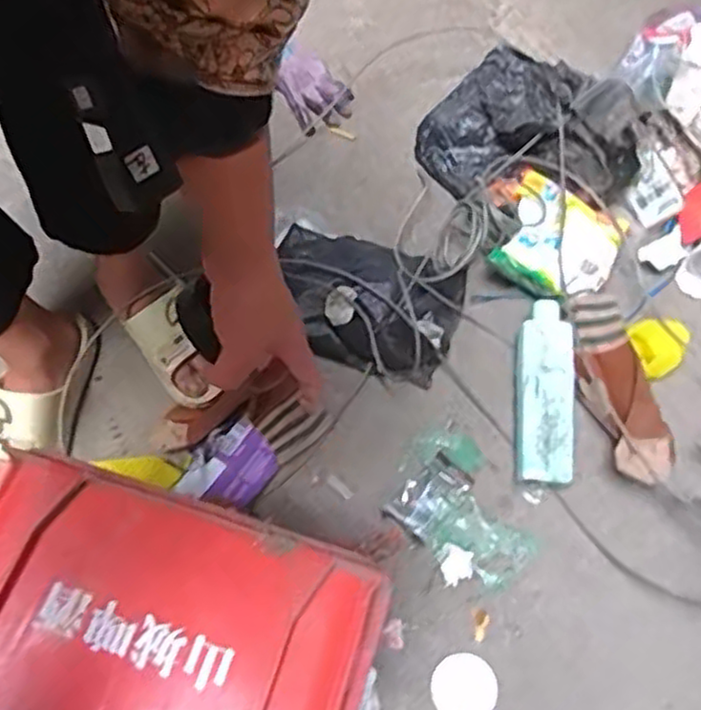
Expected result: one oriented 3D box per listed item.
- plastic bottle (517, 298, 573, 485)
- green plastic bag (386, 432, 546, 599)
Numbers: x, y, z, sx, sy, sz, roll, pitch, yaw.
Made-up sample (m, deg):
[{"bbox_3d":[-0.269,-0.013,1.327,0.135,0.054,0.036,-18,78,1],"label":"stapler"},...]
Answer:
[{"bbox_3d":[0.219,0.042,0.821,0.061,0.048,0.215,3,67,8],"label":"plastic bottle"},{"bbox_3d":[0.127,0.165,0.789,0.169,0.013,0.121,37,72,16],"label":"green plastic bag"}]

